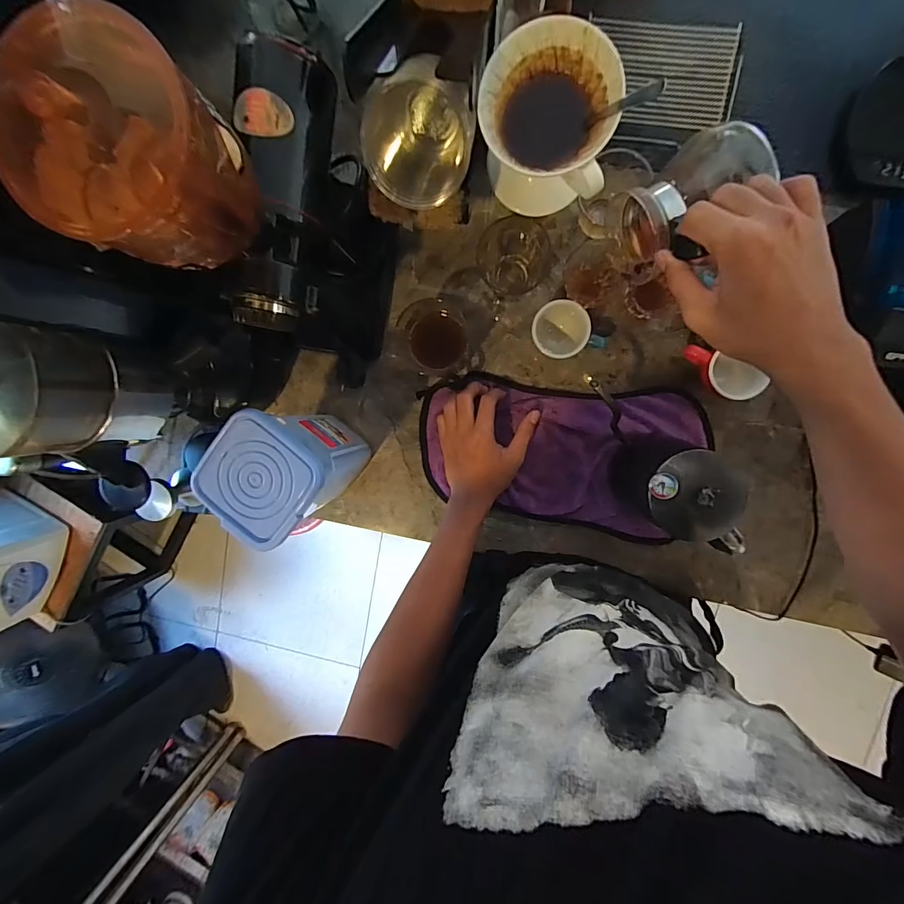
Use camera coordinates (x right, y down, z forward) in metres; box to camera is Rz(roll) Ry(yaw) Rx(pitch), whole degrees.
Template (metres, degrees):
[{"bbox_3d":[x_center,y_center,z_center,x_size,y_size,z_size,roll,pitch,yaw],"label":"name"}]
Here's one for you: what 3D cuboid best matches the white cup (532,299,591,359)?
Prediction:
[{"bbox_3d":[0.124,-0.139,0.486,0.061,0.066,0.058,1,97,6],"label":"white cup"}]

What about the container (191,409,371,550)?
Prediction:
[{"bbox_3d":[-0.169,0.017,0.471,0.101,0.196,0.101,39,99,0],"label":"container"}]

